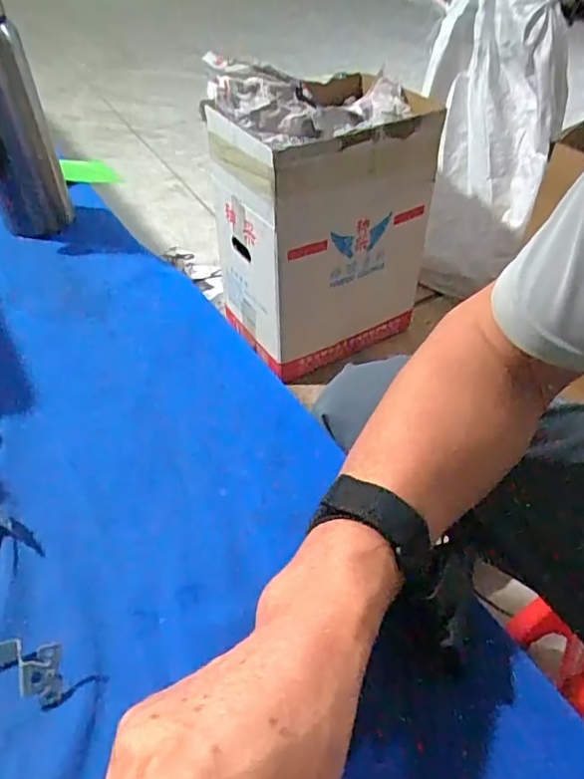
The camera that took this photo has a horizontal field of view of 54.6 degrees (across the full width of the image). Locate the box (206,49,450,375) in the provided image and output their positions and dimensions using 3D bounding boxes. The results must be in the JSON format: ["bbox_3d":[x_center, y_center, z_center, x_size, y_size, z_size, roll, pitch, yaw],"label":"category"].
[{"bbox_3d":[0.075,-0.354,1.262,0.435,0.539,0.287,-25,51,-24],"label":"box"}]

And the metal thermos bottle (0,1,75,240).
[{"bbox_3d":[-0.271,-0.263,0.531,0.074,0.242,0.075,-18,48,-19],"label":"metal thermos bottle"}]

